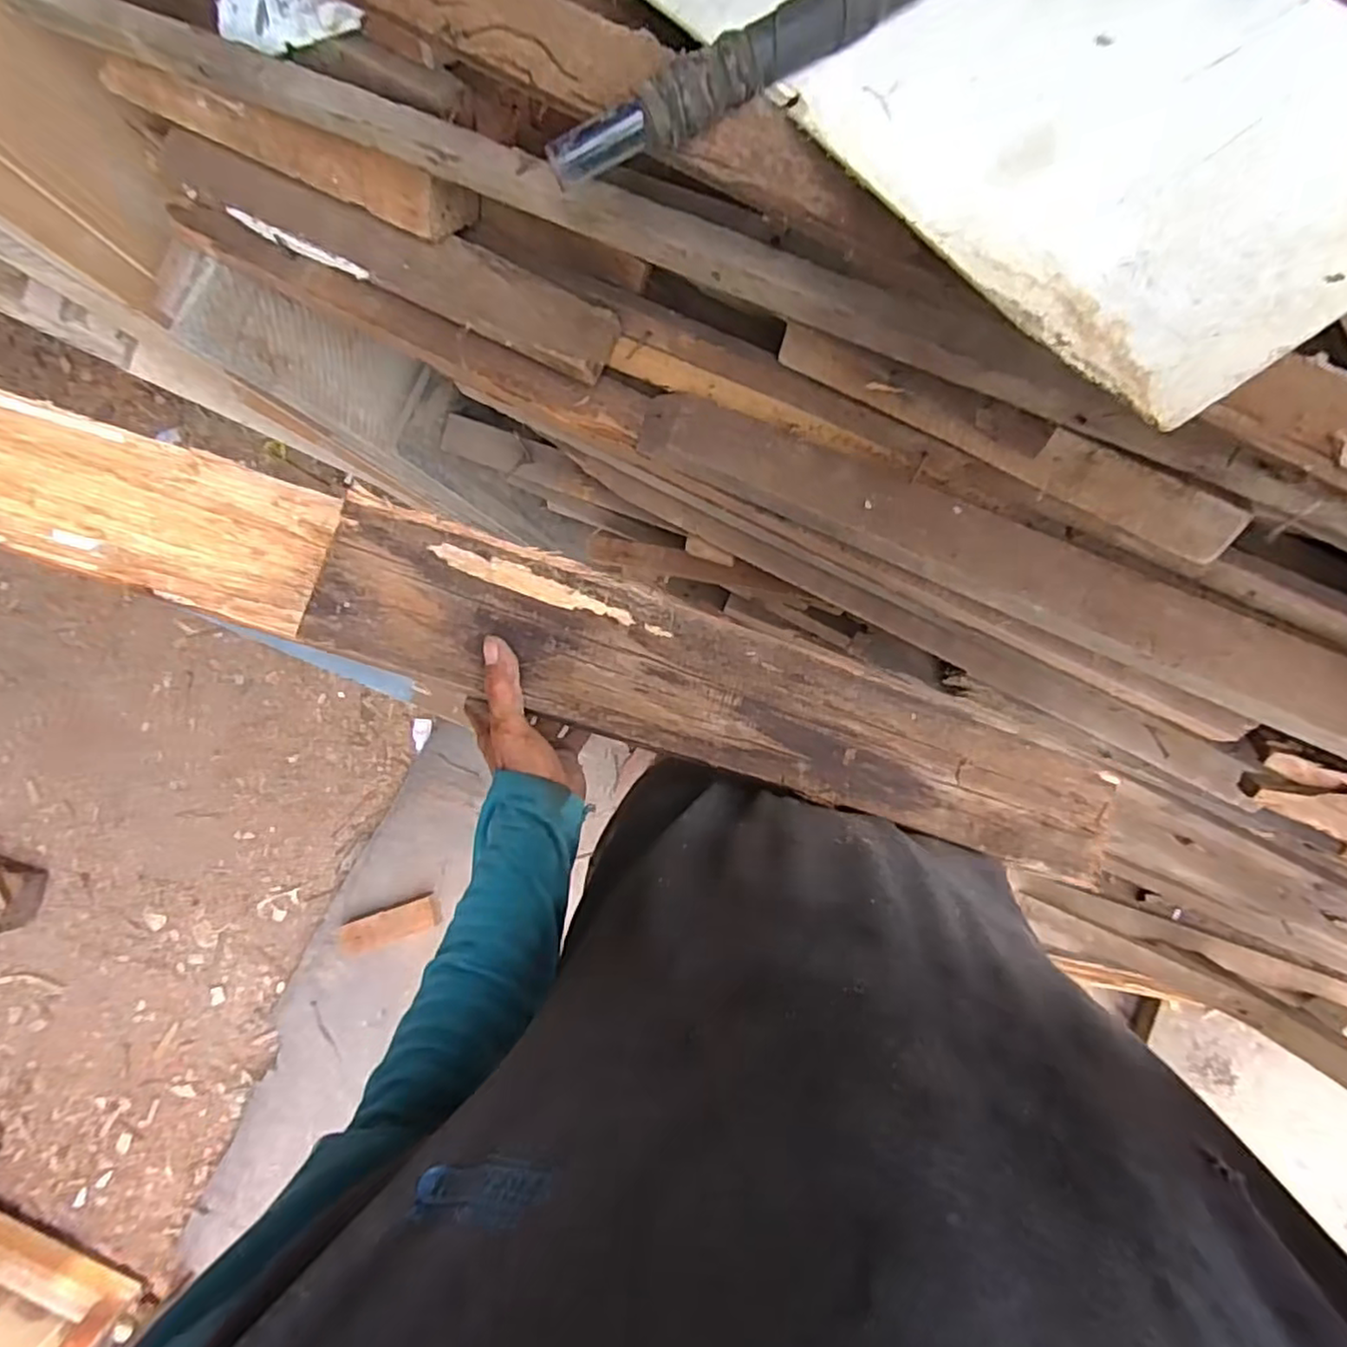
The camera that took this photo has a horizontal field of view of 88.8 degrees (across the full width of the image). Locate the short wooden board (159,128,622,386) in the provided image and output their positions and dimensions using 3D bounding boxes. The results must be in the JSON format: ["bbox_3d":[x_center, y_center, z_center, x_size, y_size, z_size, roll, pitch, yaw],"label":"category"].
[{"bbox_3d":[-0.267,-0.379,0.613,0.457,0.046,0.061,25,92,7],"label":"short wooden board"}]

